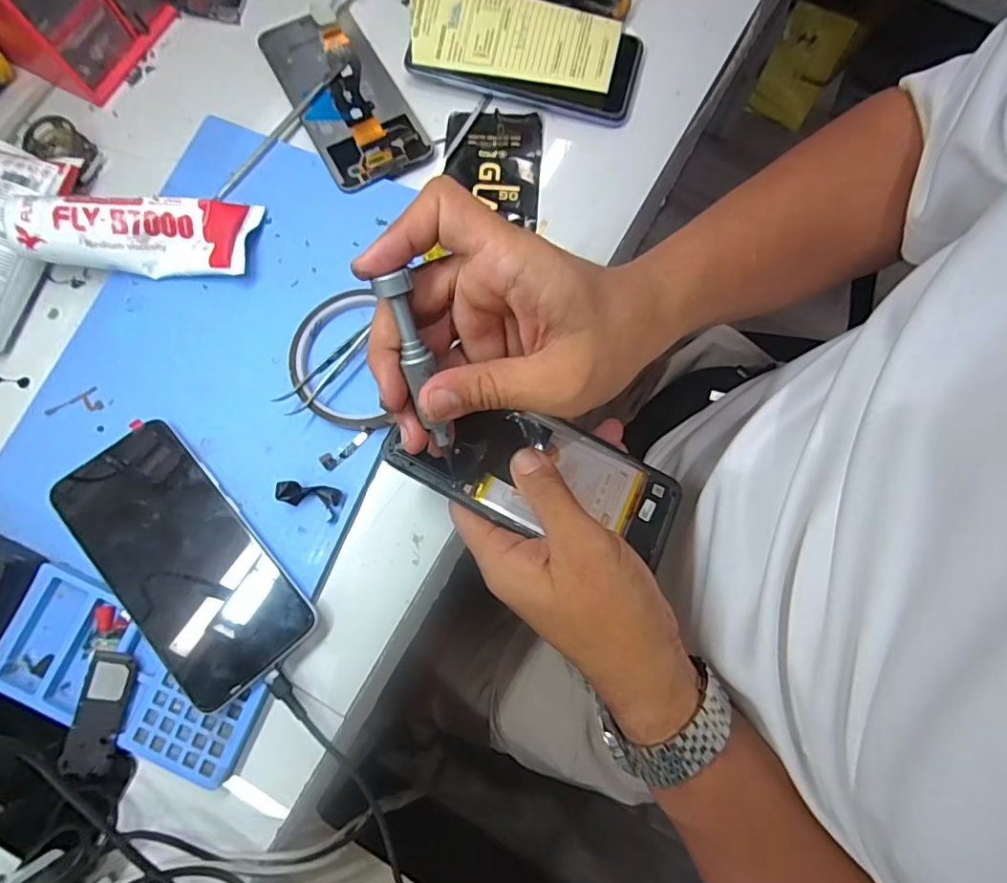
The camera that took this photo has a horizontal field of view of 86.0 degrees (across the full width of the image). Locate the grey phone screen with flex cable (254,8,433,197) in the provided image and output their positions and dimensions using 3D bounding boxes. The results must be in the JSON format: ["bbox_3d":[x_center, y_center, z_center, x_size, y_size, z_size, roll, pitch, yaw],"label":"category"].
[{"bbox_3d":[-0.116,-0.255,0.391,0.074,0.009,0.159,-28,79,-5],"label":"grey phone screen with flex cable"}]

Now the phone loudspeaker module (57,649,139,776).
[{"bbox_3d":[-0.223,0.150,0.298,0.024,0.004,0.064,15,82,-16],"label":"phone loudspeaker module"}]

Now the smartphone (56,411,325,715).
[{"bbox_3d":[-0.186,0.067,0.314,0.077,0.009,0.164,-39,84,-16],"label":"smartphone"}]

